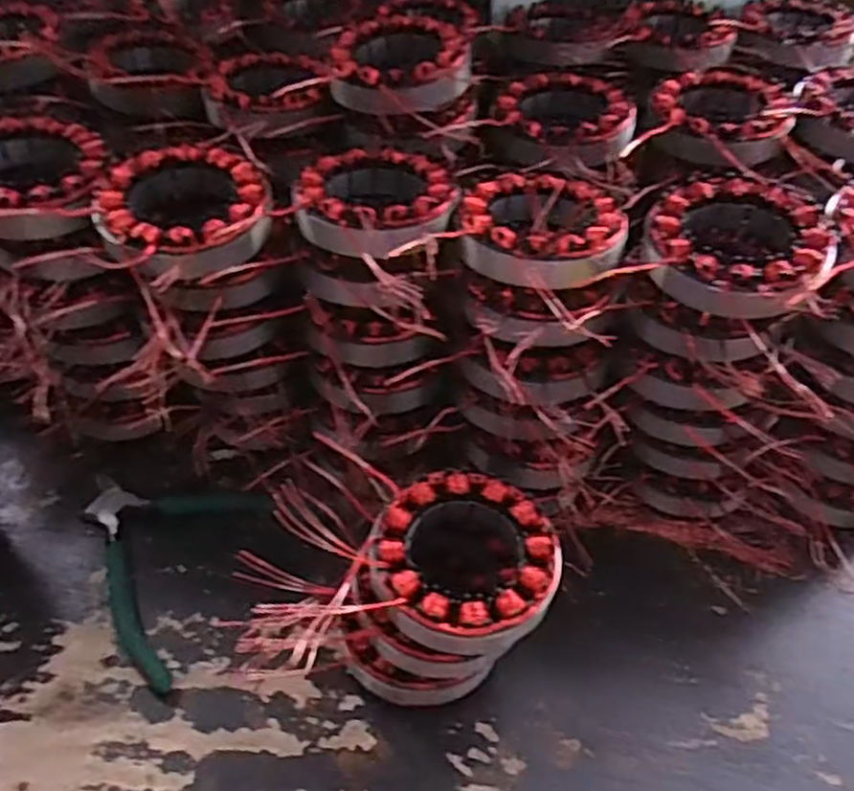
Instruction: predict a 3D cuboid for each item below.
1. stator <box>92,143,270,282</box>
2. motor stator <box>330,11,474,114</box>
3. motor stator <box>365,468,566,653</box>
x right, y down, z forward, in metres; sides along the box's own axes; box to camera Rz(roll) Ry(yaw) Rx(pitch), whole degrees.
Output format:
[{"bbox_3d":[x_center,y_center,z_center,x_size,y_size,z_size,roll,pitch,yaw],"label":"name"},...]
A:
[{"bbox_3d":[-0.129,-0.099,0.392,0.086,0.025,0.088,1,47,-1],"label":"stator"},{"bbox_3d":[-0.018,-0.201,0.460,0.086,0.038,0.096,1,47,-2],"label":"motor stator"},{"bbox_3d":[0.019,0.077,0.354,0.086,0.022,0.085,1,47,-1],"label":"motor stator"}]

